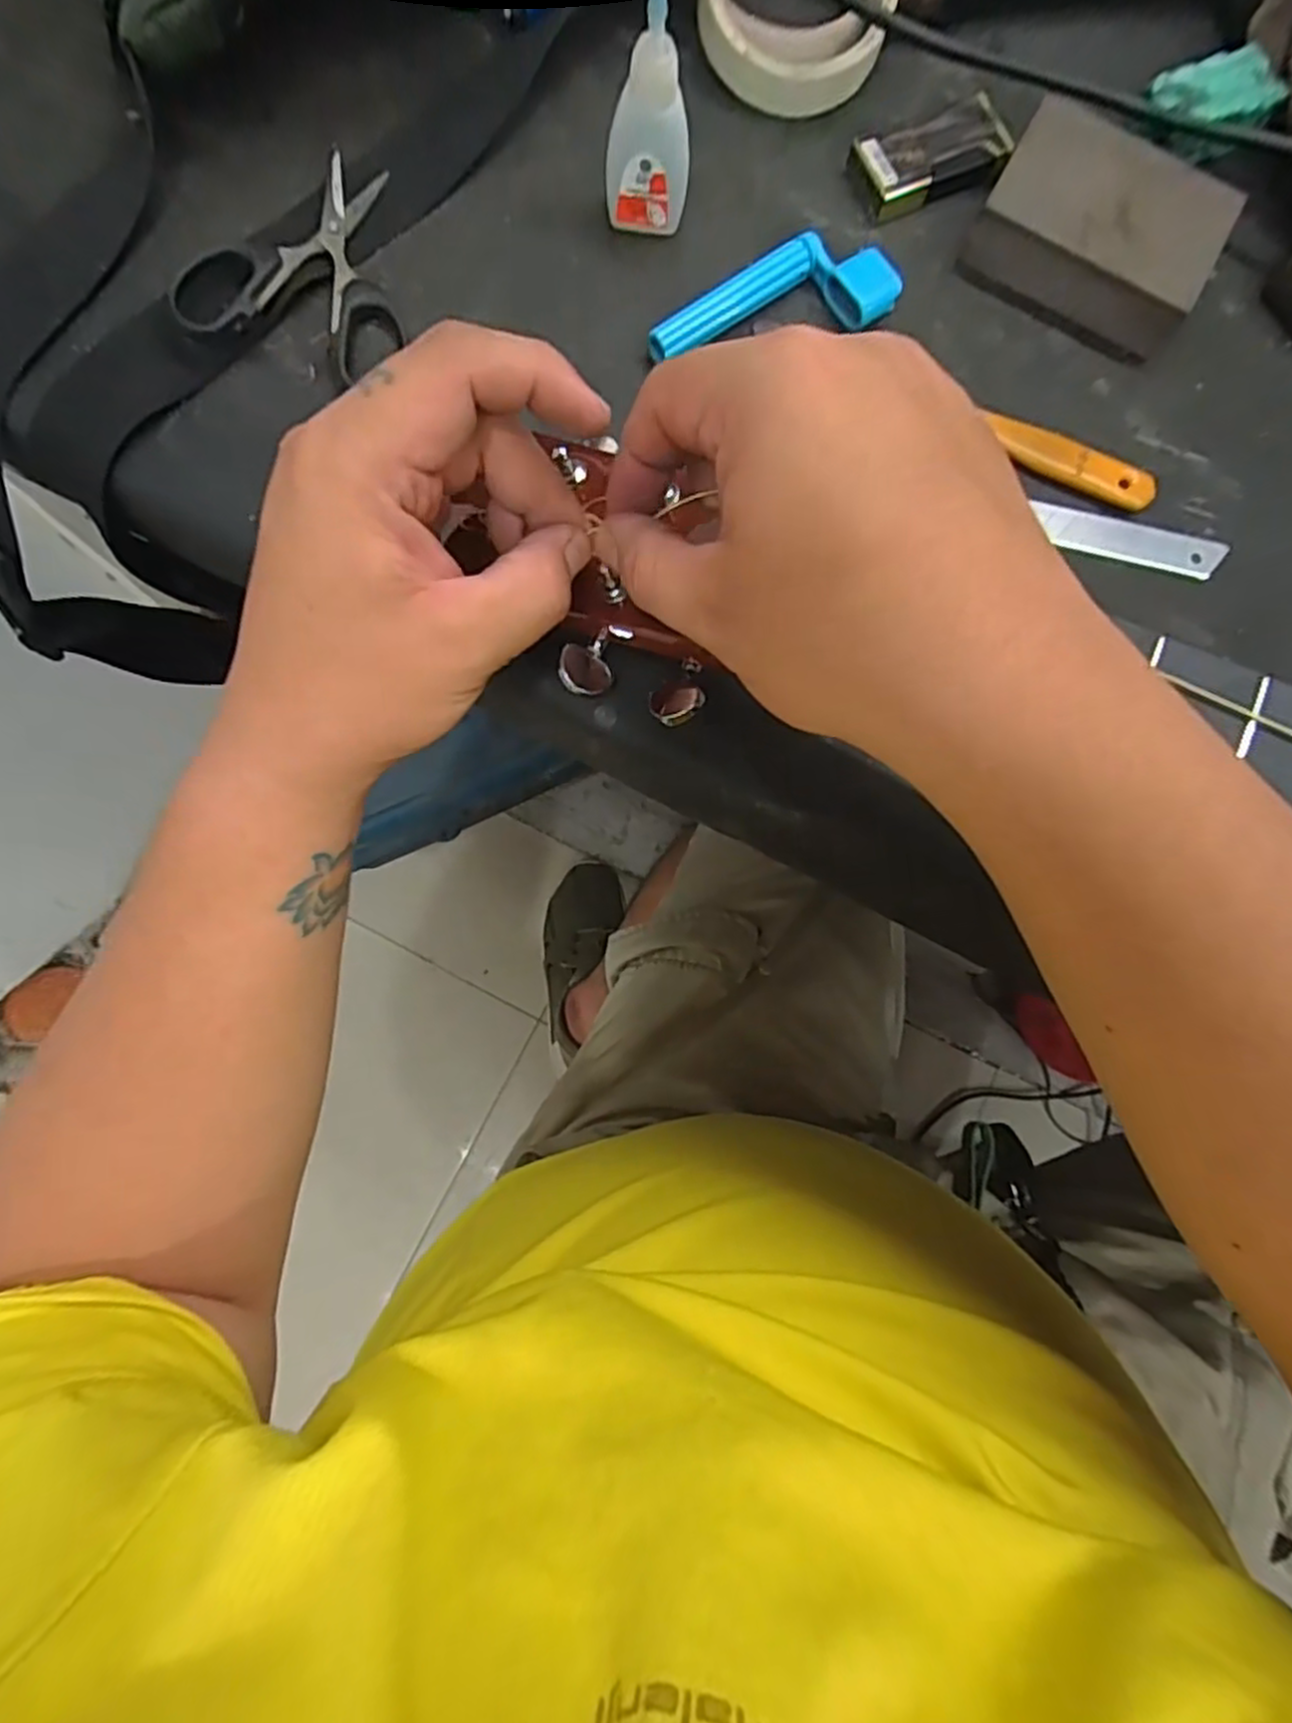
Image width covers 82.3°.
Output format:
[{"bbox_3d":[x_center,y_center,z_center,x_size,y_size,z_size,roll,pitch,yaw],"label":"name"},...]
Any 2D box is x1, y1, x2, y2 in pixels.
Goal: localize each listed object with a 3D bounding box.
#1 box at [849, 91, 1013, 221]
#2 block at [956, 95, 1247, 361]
[{"bbox_3d":[0.131,-0.319,0.335,0.066,0.013,0.037,-25,86,-6],"label":"box"},{"bbox_3d":[0.204,-0.285,0.330,0.097,0.025,0.075,29,83,0],"label":"block"}]

